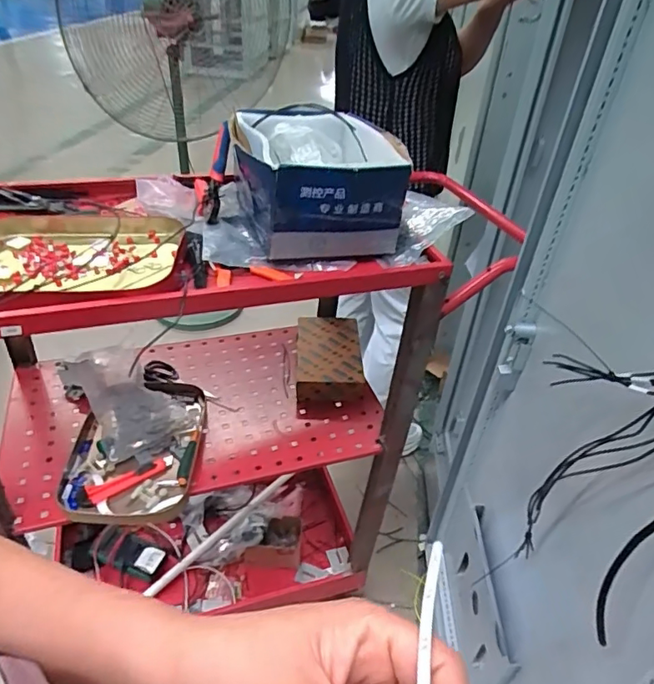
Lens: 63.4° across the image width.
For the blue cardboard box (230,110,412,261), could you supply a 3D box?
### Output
[{"bbox_3d":[-0.018,-0.257,0.848,0.228,0.140,0.269,-7,39,-14],"label":"blue cardboard box"}]

